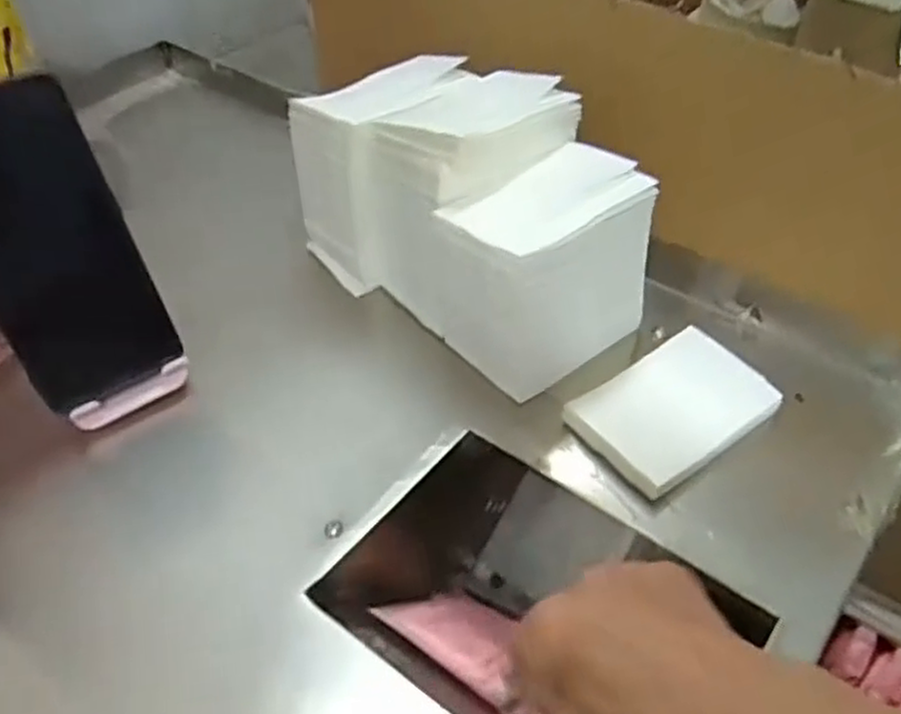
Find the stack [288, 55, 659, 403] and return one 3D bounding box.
[{"bbox_3d":[0.012,-0.094,0.452,0.116,0.114,0.210,-32,52,-28],"label":"stack"}]

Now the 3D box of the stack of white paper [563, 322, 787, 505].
[{"bbox_3d":[0.122,0.030,0.414,0.102,0.021,0.067,-28,51,-26],"label":"stack of white paper"}]

